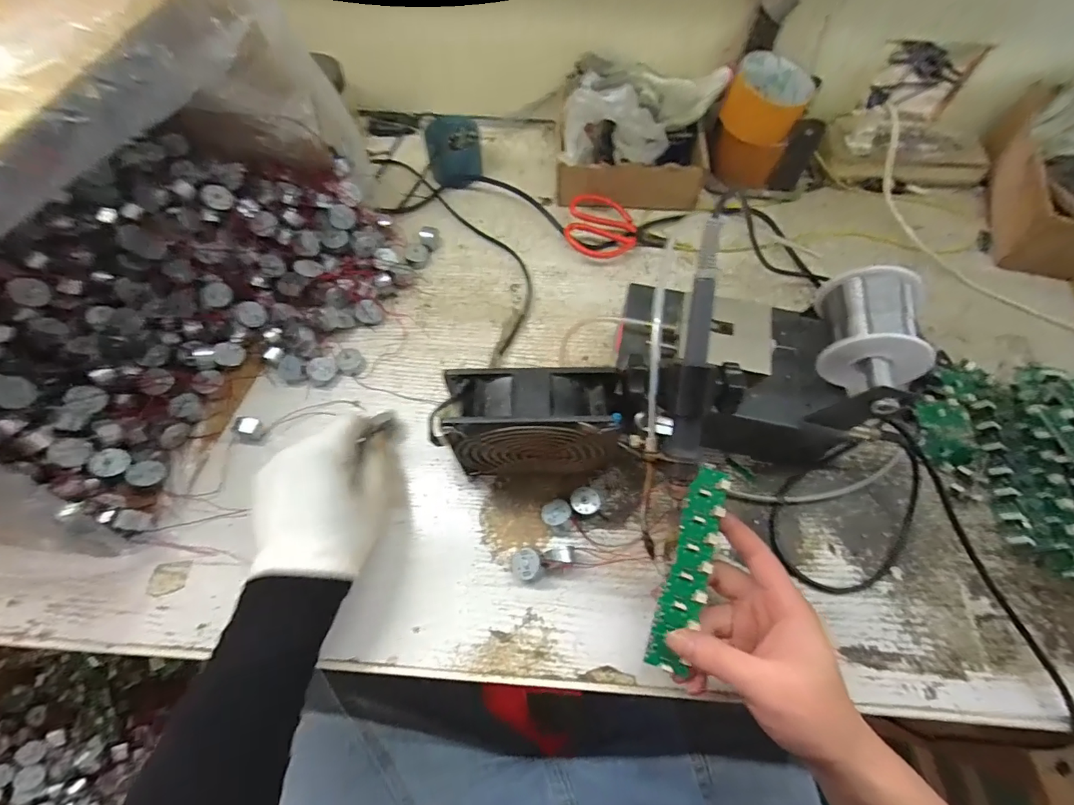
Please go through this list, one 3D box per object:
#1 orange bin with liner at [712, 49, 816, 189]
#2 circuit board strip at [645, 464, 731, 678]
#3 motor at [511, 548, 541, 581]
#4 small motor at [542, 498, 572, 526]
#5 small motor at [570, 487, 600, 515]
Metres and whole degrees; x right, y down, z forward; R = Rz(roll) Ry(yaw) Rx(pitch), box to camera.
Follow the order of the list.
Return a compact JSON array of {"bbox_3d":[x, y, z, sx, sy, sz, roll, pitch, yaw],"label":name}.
[{"bbox_3d":[0.250,-0.316,0.527,0.082,0.105,0.079,26,67,10],"label":"orange bin with liner"},{"bbox_3d":[0.107,0.111,0.316,0.028,0.006,0.138,20,75,7],"label":"circuit board strip"},{"bbox_3d":[-0.009,0.126,0.356,0.021,0.018,0.023,1,66,-1],"label":"motor"},{"bbox_3d":[0.016,0.091,0.373,0.023,0.016,0.020,-28,69,-13],"label":"small motor"},{"bbox_3d":[0.040,0.081,0.379,0.024,0.012,0.024,1,66,-1],"label":"small motor"}]

